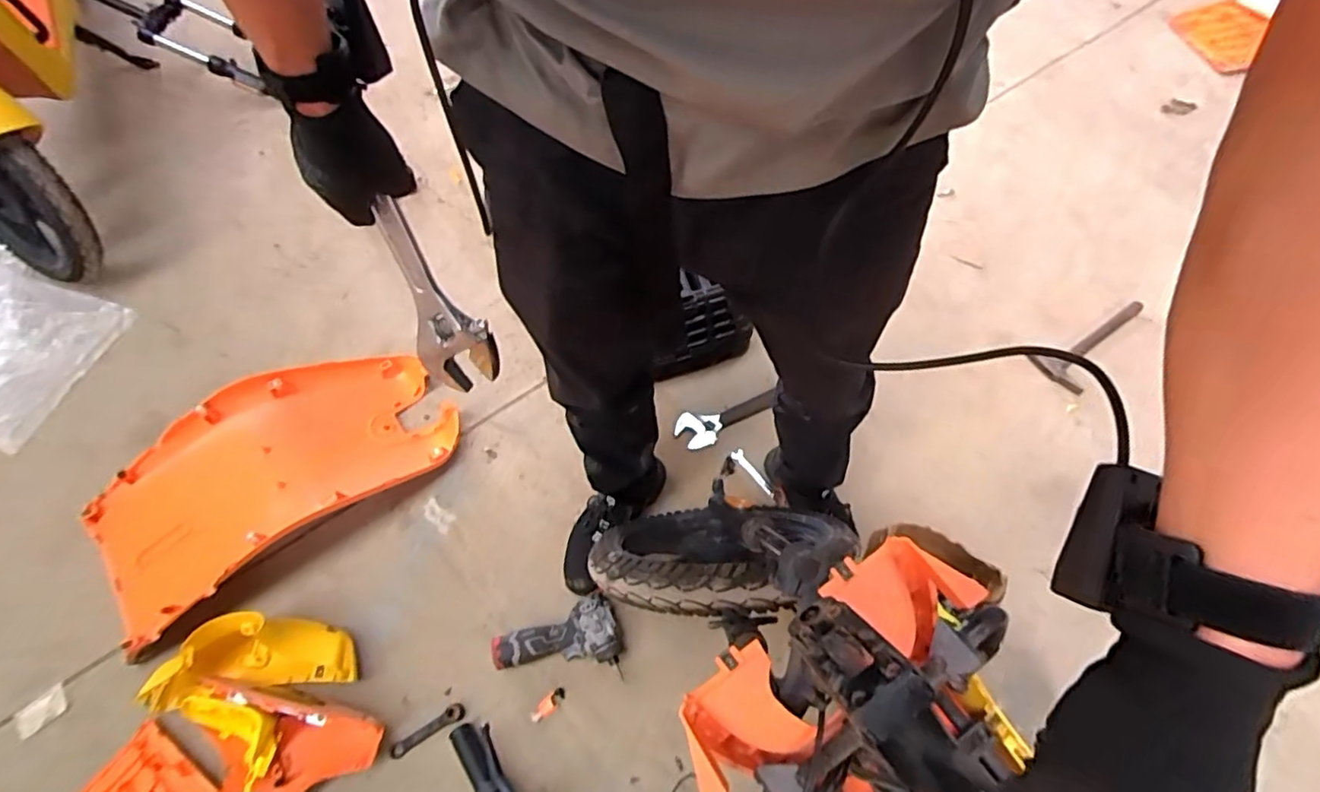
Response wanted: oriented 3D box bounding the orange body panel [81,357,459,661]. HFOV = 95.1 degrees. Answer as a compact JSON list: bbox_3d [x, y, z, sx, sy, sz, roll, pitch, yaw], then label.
[{"bbox_3d":[-0.707,0.134,1.095,0.628,0.149,0.323,-37,70,-14],"label":"orange body panel"}]

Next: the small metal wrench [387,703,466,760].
[{"bbox_3d":[-0.371,0.536,0.965,0.122,0.011,0.028,-28,67,-15],"label":"small metal wrench"}]

